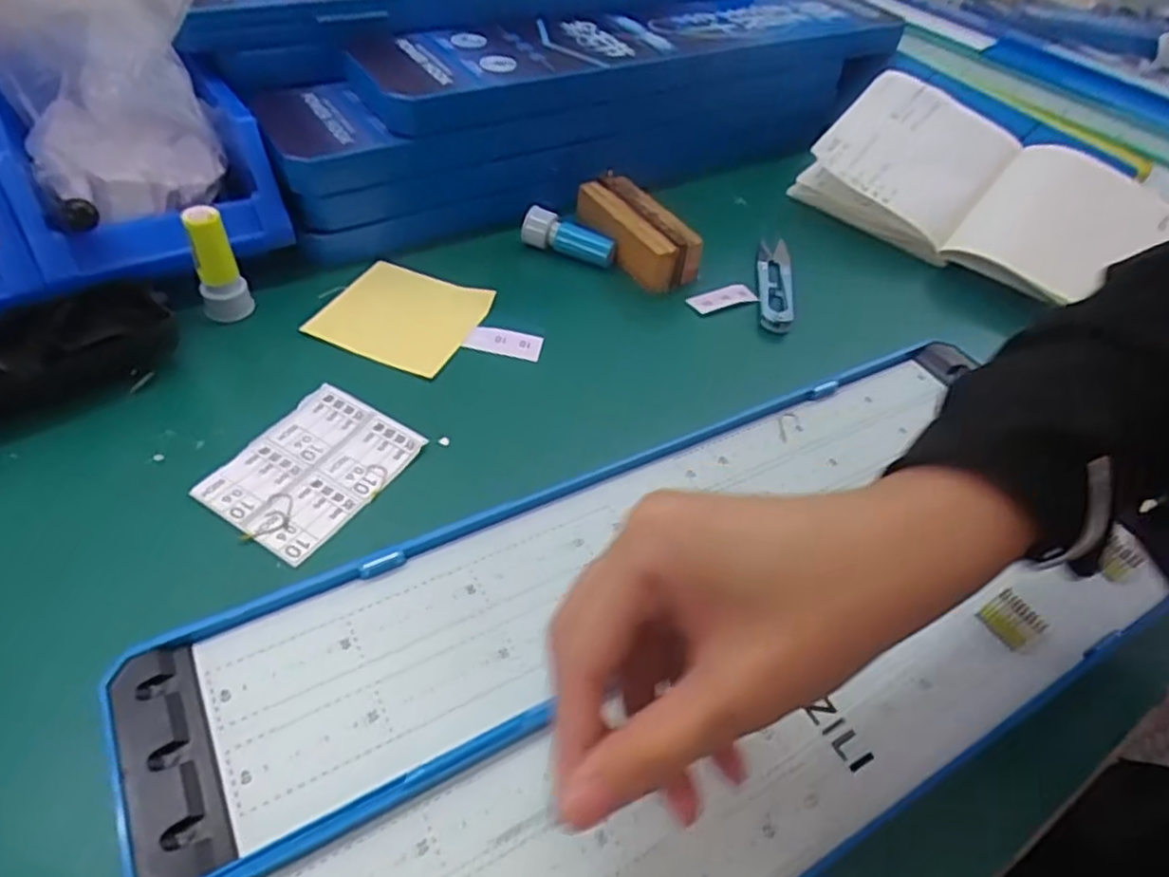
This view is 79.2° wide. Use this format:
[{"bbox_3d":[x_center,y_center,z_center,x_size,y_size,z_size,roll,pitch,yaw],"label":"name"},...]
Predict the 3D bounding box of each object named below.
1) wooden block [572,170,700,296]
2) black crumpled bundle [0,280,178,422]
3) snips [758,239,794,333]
[{"bbox_3d":[0.033,-0.137,0.465,0.041,0.031,0.094,-26,55,-28],"label":"wooden block"},{"bbox_3d":[-0.256,-0.038,0.337,0.107,0.029,0.049,-29,56,-29],"label":"black crumpled bundle"},{"bbox_3d":[0.125,-0.103,0.462,0.022,0.009,0.093,8,47,1],"label":"snips"}]

